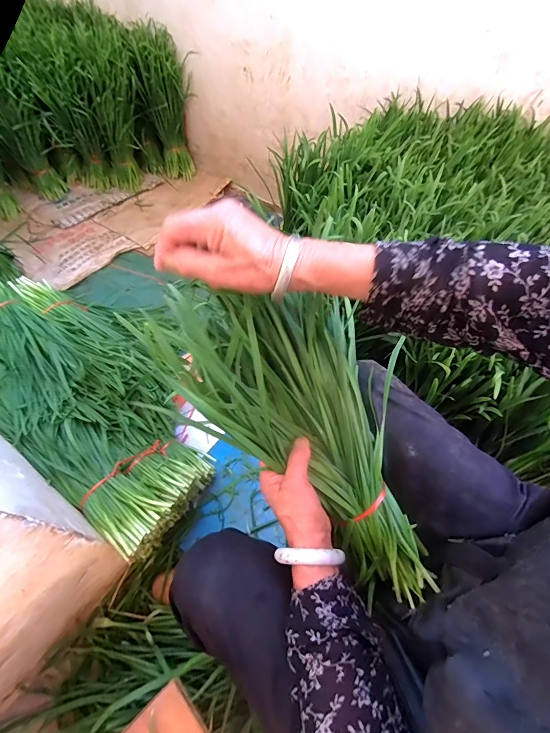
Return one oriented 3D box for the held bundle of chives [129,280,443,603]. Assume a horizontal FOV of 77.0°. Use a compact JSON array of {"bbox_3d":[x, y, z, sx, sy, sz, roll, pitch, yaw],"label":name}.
[{"bbox_3d":[0.068,0.065,0.419,0.408,0.065,0.210,47,63,-11],"label":"held bundle of chives"}]

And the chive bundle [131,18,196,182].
[{"bbox_3d":[-0.444,-1.060,1.425,0.168,0.468,0.161,-12,59,-9],"label":"chive bundle"}]

